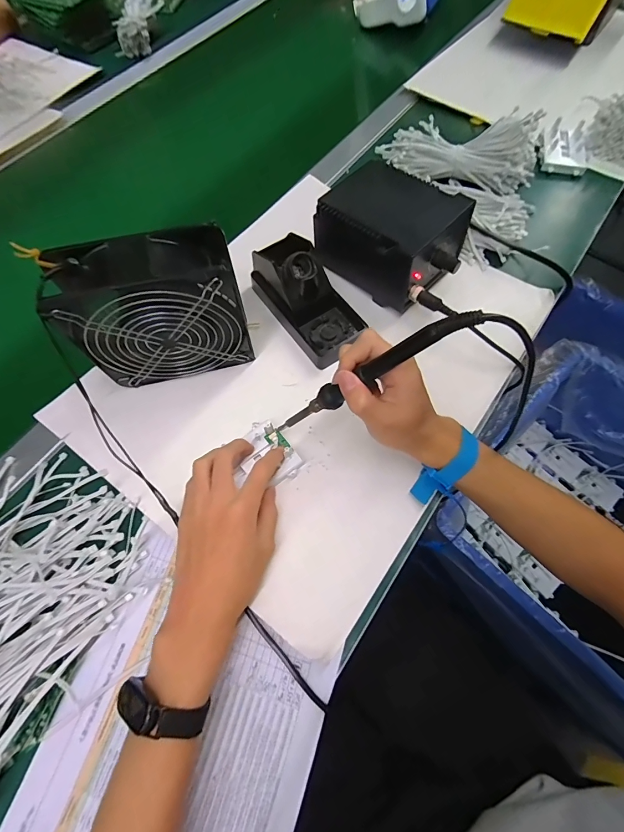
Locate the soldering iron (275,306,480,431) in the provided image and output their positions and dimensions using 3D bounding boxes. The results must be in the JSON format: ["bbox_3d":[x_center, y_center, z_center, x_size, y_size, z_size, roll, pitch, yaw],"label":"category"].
[{"bbox_3d":[0.040,-0.029,0.294,0.022,0.200,0.021,10,61,-41],"label":"soldering iron"}]

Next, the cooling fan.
[{"bbox_3d":[-0.142,-0.095,0.351,0.147,0.148,0.060,-15,68,-5],"label":"cooling fan"}]

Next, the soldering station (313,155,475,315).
[{"bbox_3d":[0.097,-0.212,0.432,0.158,0.088,0.119,41,74,16],"label":"soldering station"}]

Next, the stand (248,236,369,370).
[{"bbox_3d":[-0.005,-0.139,0.414,0.076,0.076,0.148,-35,71,-13],"label":"stand"}]

